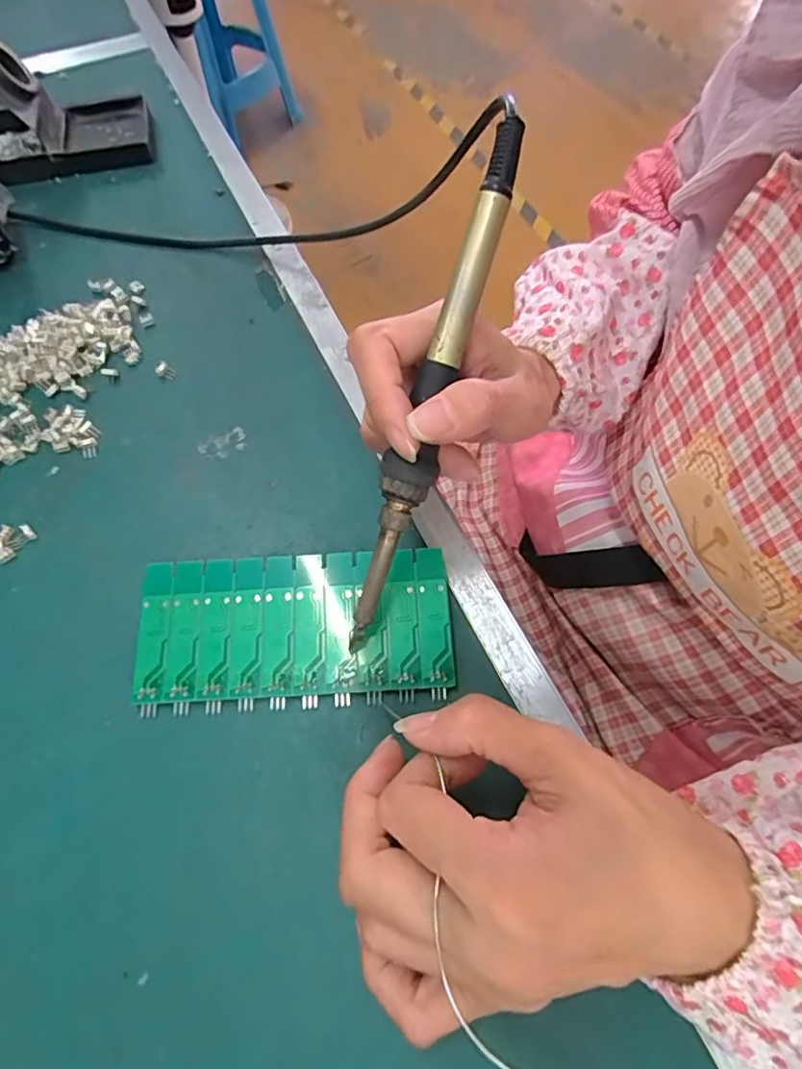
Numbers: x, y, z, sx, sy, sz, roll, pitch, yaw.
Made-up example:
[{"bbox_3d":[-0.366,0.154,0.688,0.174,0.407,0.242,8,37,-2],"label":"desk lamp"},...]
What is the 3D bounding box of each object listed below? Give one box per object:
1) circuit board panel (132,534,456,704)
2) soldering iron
[{"bbox_3d":[-0.048,0.041,0.259,0.138,0.016,0.063,-4,63,-2],"label":"circuit board panel"},{"bbox_3d":[0.011,-0.050,0.221,0.017,0.013,0.209,18,101,9],"label":"soldering iron"}]

